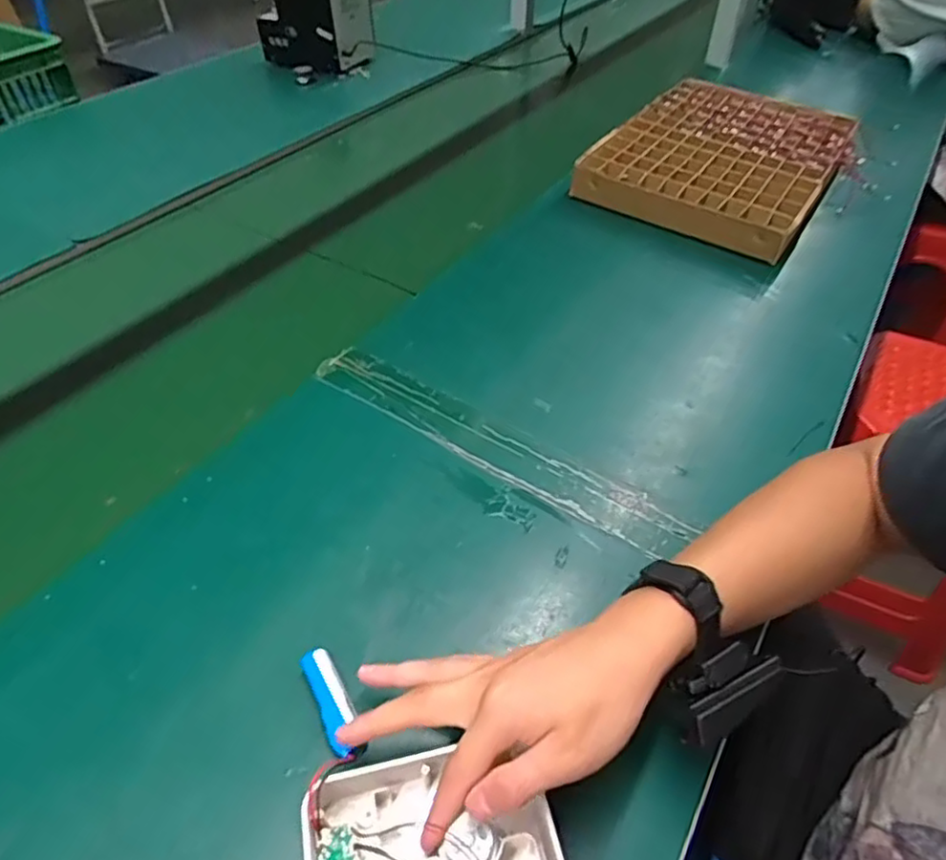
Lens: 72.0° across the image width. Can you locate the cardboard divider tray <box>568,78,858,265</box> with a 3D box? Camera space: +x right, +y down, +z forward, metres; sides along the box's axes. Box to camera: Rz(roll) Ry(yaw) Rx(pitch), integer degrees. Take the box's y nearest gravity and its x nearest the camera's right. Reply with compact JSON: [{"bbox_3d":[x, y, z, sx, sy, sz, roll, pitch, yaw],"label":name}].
[{"bbox_3d":[0.364,-0.398,0.952,0.298,0.054,0.408,26,50,21],"label":"cardboard divider tray"}]

